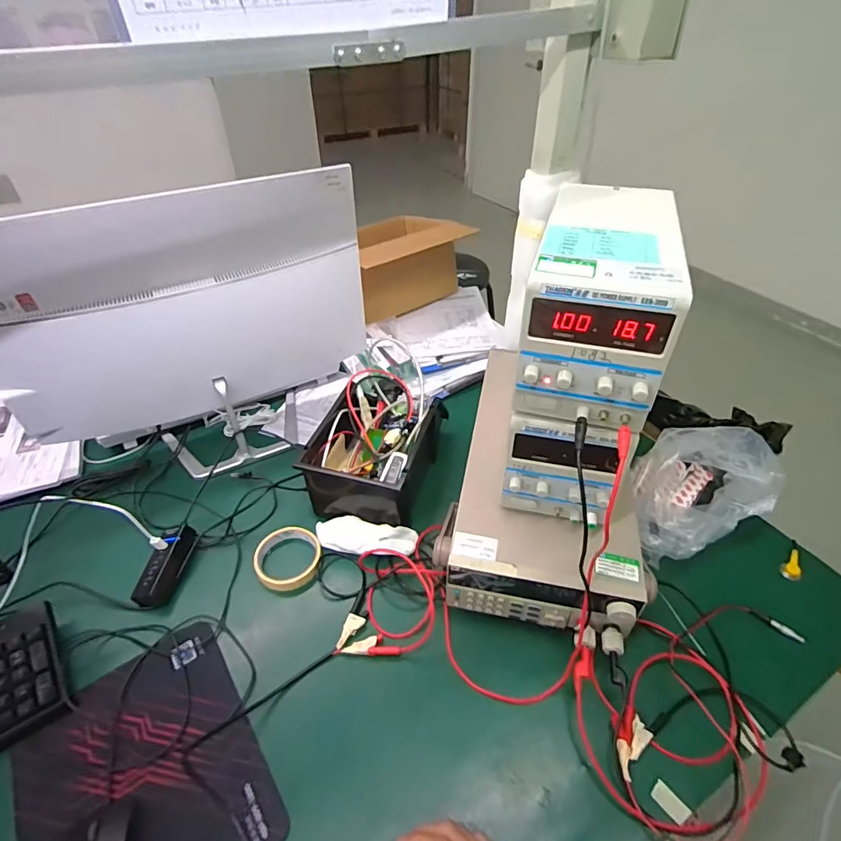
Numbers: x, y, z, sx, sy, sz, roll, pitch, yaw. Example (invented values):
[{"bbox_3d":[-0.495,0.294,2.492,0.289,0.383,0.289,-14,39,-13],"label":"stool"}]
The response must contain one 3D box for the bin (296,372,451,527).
[{"bbox_3d":[-0.061,0.033,0.754,0.159,0.118,0.254,9,43,11],"label":"bin"}]

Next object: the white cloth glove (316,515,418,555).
[{"bbox_3d":[-0.078,0.161,0.671,0.144,0.029,0.045,8,42,10],"label":"white cloth glove"}]

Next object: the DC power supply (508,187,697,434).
[{"bbox_3d":[0.179,-0.134,0.503,0.132,0.151,0.262,11,43,14],"label":"DC power supply"}]

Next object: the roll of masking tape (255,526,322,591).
[{"bbox_3d":[-0.180,0.184,0.656,0.085,0.020,0.095,-28,48,-27],"label":"roll of masking tape"}]

